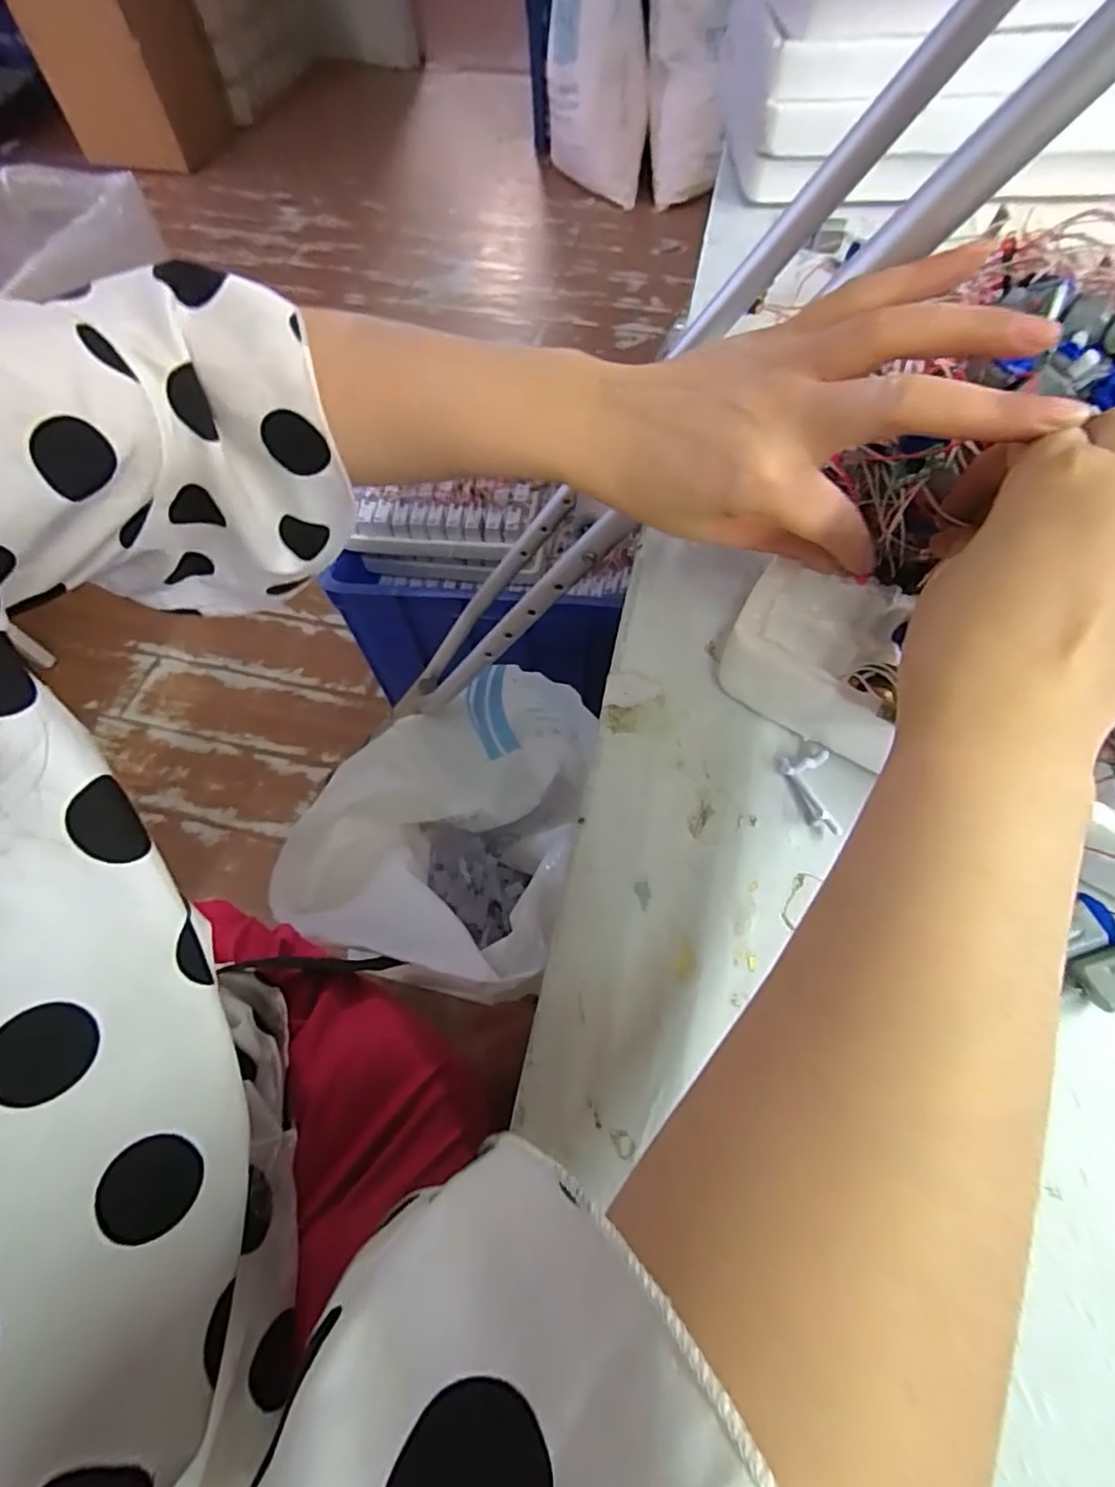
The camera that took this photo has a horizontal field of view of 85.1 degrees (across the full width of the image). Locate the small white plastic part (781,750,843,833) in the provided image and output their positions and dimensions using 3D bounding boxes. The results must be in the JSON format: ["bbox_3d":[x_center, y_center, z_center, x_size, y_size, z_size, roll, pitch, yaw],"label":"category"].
[{"bbox_3d":[0.108,0.021,0.262,0.020,0.008,0.036,1,61,2],"label":"small white plastic part"}]

